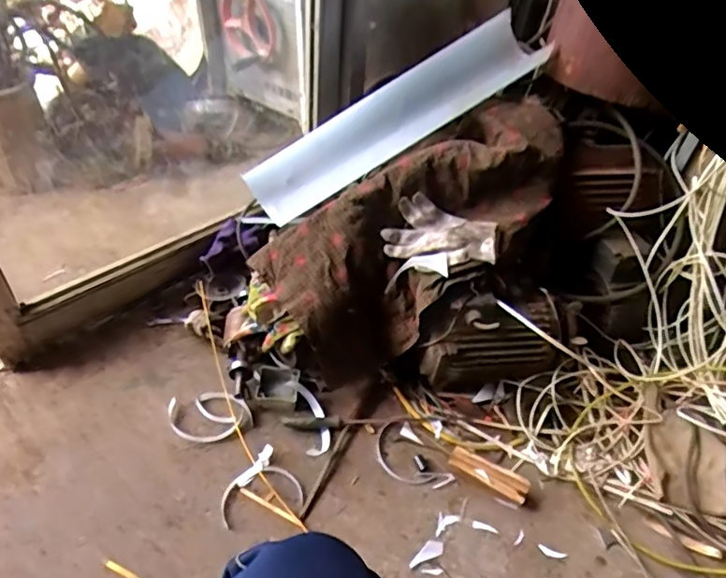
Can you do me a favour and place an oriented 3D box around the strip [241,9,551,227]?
[{"bbox_3d":[0.064,-0.332,1.085,0.612,0.094,0.106,-33,53,-6],"label":"strip"}]

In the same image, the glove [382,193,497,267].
[{"bbox_3d":[0.134,-0.091,0.978,0.192,0.064,0.114,16,45,10],"label":"glove"}]

